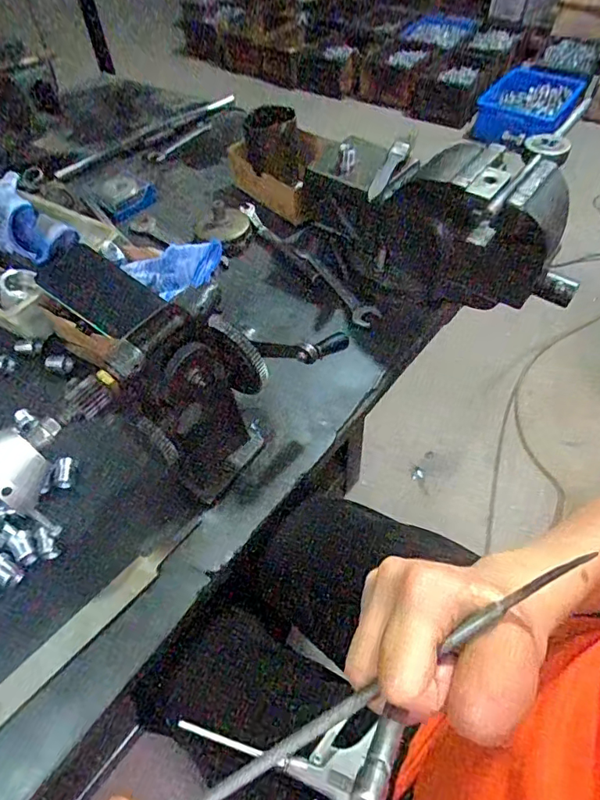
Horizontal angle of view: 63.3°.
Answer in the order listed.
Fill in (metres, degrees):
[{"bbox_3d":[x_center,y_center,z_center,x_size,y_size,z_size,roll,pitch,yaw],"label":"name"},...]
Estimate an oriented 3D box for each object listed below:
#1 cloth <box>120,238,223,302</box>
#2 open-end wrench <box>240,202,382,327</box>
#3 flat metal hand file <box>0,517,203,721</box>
[{"bbox_3d":[-0.145,-0.148,0.572,0.122,0.028,0.058,-9,85,21],"label":"cloth"},{"bbox_3d":[0.010,-0.187,0.631,0.040,0.018,0.266,-29,57,-19],"label":"open-end wrench"},{"bbox_3d":[-0.192,0.197,0.358,0.022,0.011,0.294,36,61,25],"label":"flat metal hand file"}]

